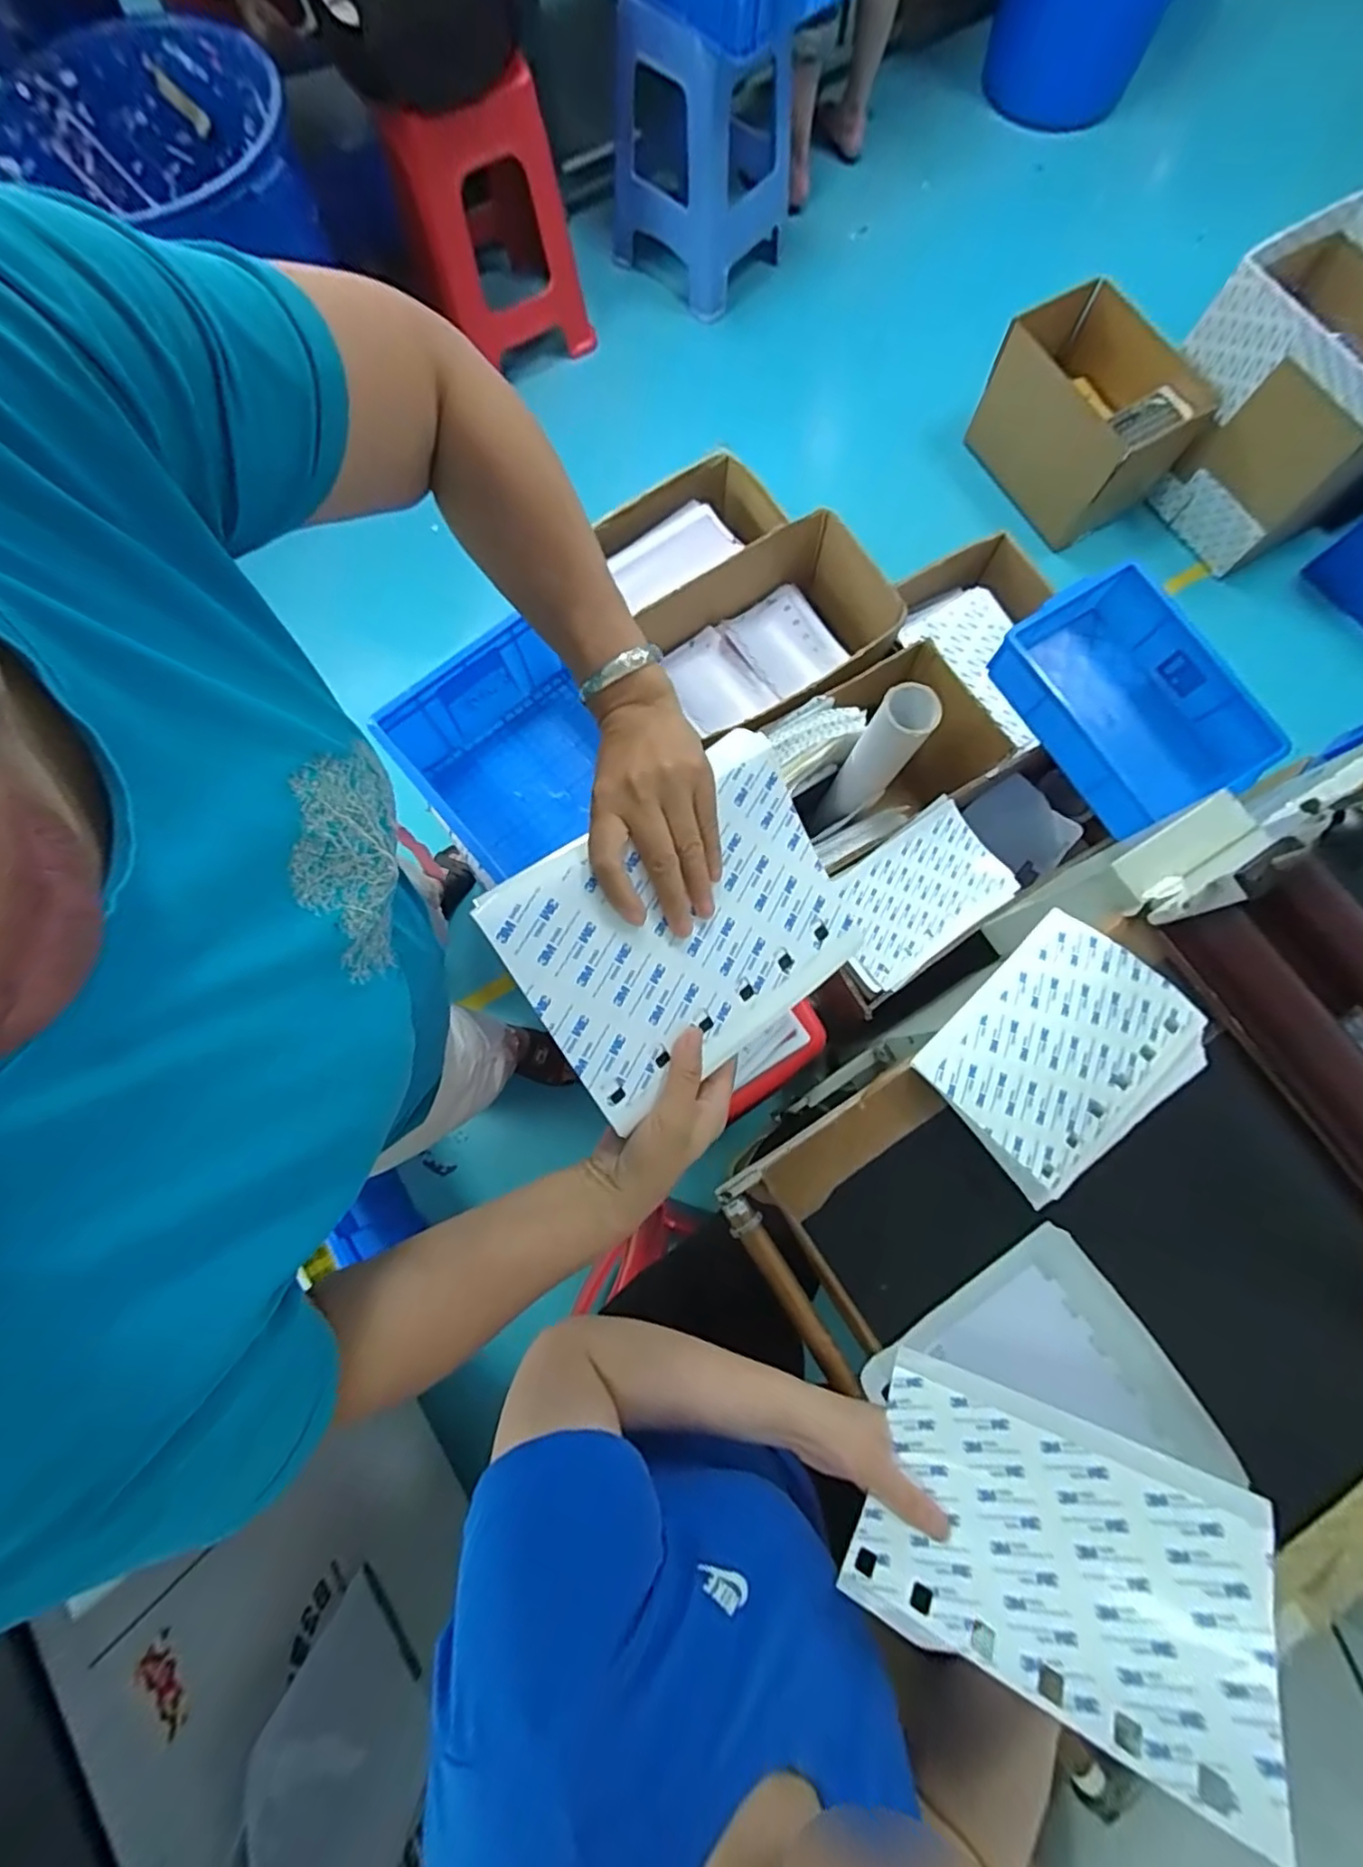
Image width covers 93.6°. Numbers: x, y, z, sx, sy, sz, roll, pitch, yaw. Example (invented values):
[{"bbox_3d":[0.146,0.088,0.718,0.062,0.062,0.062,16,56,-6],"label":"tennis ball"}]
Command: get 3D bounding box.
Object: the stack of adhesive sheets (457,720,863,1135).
[{"bbox_3d":[0.009,-0.003,0.419,0.226,0.009,0.175,-37,107,-21],"label":"stack of adhesive sheets"}]

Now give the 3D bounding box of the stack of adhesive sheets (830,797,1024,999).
[{"bbox_3d":[0.354,-0.059,0.977,0.282,0.021,0.179,-37,79,-6],"label":"stack of adhesive sheets"}]

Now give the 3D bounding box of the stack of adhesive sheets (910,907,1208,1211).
[{"bbox_3d":[0.369,0.115,0.617,0.233,0.023,0.188,-42,80,-7],"label":"stack of adhesive sheets"}]

